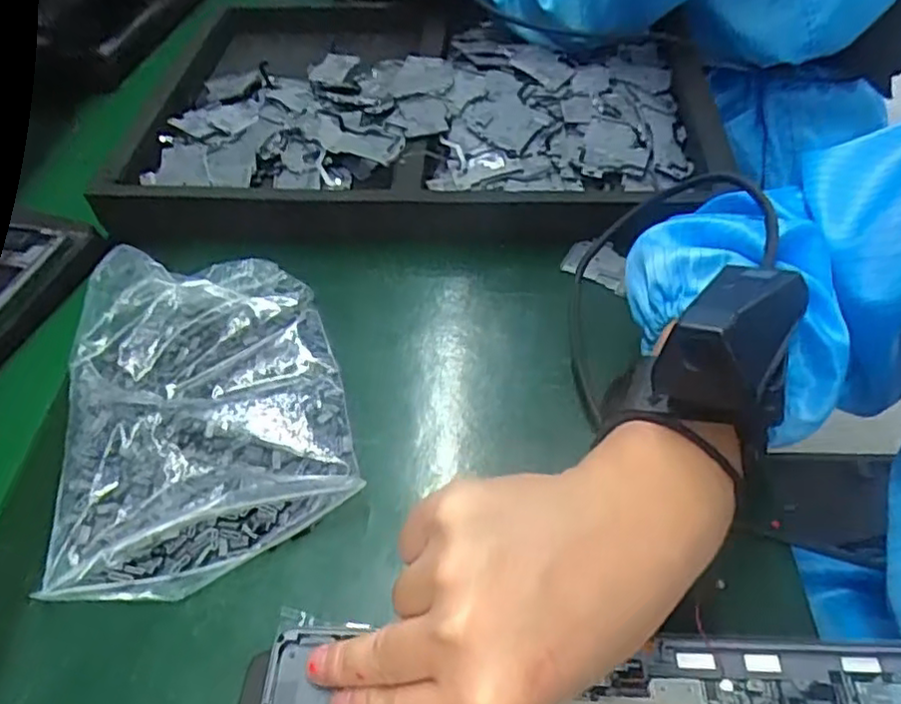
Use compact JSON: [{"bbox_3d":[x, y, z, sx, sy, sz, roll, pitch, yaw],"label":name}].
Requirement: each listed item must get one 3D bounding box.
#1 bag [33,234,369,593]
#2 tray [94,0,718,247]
[{"bbox_3d":[-0.134,0.025,0.363,0.148,0.036,0.199,-12,49,-6],"label":"bag"},{"bbox_3d":[-0.019,-0.194,0.532,0.434,0.055,0.302,1,49,6],"label":"tray"}]

